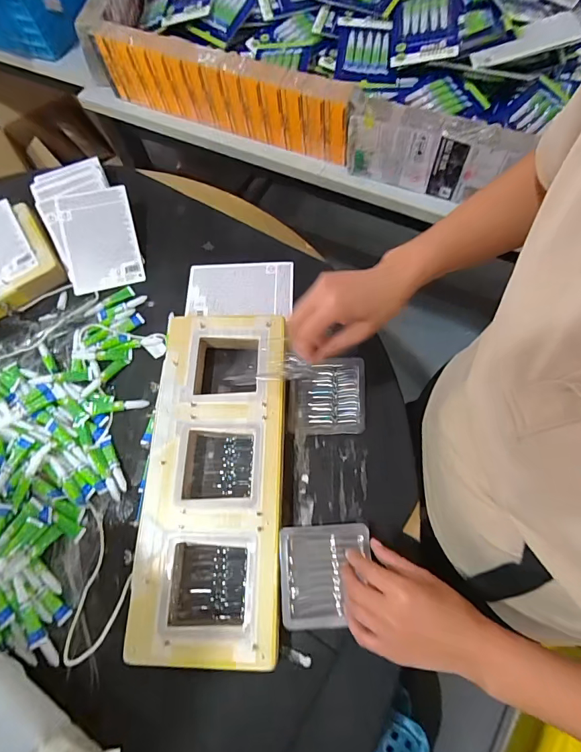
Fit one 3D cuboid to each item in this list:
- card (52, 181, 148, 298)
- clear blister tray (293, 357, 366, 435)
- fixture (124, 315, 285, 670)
[{"bbox_3d":[-0.317,-0.229,0.666,0.117,0.009,0.170,-14,87,-6],"label":"card"},{"bbox_3d":[0.052,0.027,0.550,0.097,0.014,0.102,-4,72,12],"label":"clear blister tray"},{"bbox_3d":[-0.096,0.122,0.518,0.172,0.038,0.442,0,68,2],"label":"fixture"}]

